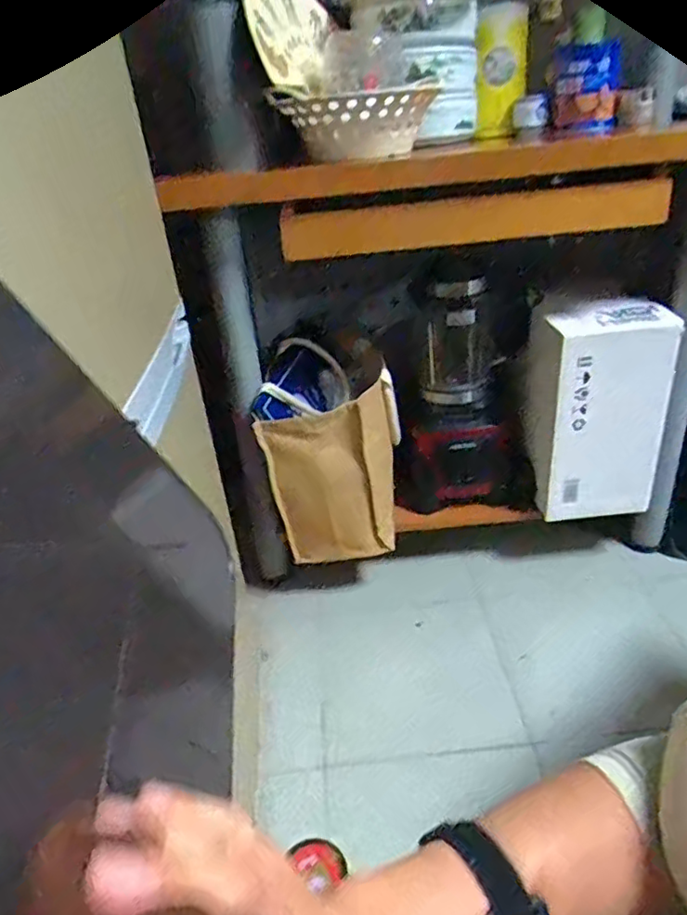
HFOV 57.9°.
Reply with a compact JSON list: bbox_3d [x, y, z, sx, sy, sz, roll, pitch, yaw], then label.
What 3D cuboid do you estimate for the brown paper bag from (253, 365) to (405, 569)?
[{"bbox_3d":[-0.014,0.027,1.122,0.228,0.291,0.134,-5,31,2],"label":"brown paper bag"}]

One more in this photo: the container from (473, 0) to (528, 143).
[{"bbox_3d":[0.283,-0.680,1.104,0.087,0.202,0.075,0,31,9],"label":"container"}]

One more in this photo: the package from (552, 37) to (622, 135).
[{"bbox_3d":[0.419,-0.631,1.071,0.026,0.156,0.129,-36,46,-17],"label":"package"}]

